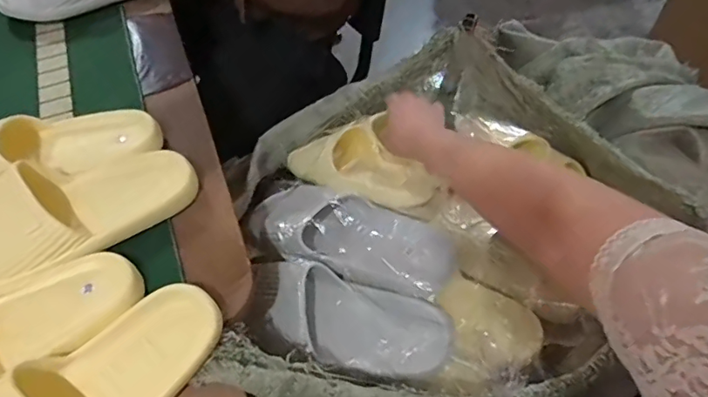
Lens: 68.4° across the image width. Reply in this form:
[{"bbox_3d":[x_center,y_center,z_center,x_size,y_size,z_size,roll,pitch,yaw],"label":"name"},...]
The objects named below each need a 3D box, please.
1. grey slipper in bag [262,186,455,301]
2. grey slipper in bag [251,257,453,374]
[{"bbox_3d":[-0.003,0.044,0.635,0.246,0.066,0.116,20,59,12],"label":"grey slipper in bag"},{"bbox_3d":[-0.014,0.136,0.591,0.248,0.063,0.094,16,58,11],"label":"grey slipper in bag"}]

